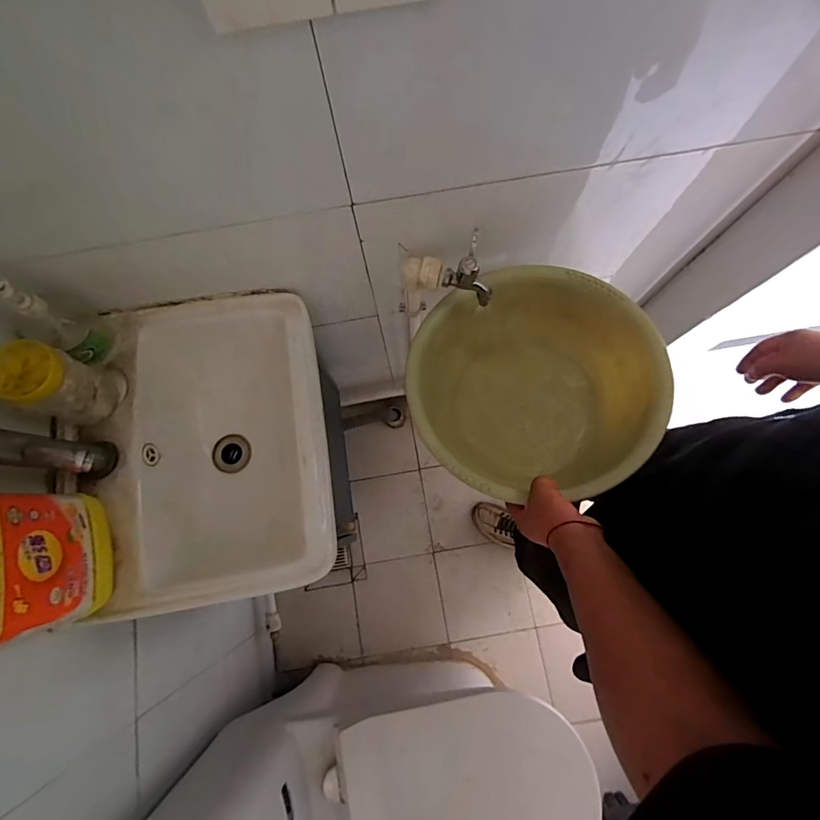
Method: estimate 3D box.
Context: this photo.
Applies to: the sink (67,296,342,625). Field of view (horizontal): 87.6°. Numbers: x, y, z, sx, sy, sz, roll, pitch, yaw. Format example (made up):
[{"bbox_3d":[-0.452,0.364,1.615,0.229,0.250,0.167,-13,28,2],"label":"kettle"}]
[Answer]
[{"bbox_3d":[-0.273,0.056,0.664,0.293,0.147,0.422,-9,76,-2],"label":"sink"}]

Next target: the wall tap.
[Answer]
[{"bbox_3d":[0.055,-0.198,0.605,0.128,0.086,0.066,-3,76,-1],"label":"wall tap"}]

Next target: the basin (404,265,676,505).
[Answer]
[{"bbox_3d":[0.179,-0.045,0.663,0.332,0.146,0.340,0,76,0],"label":"basin"}]

